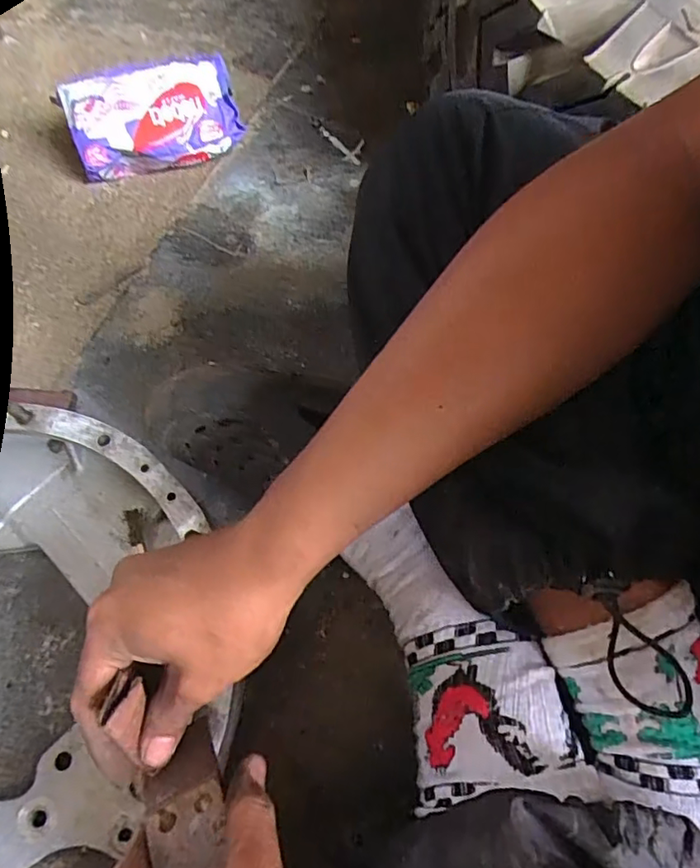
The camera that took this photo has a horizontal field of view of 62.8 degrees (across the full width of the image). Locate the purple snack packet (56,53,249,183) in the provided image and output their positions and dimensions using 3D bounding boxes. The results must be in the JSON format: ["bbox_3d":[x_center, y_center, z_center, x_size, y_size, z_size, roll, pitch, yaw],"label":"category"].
[{"bbox_3d":[-0.189,-0.309,0.557,0.160,0.068,0.079,-17,70,-9],"label":"purple snack packet"}]

